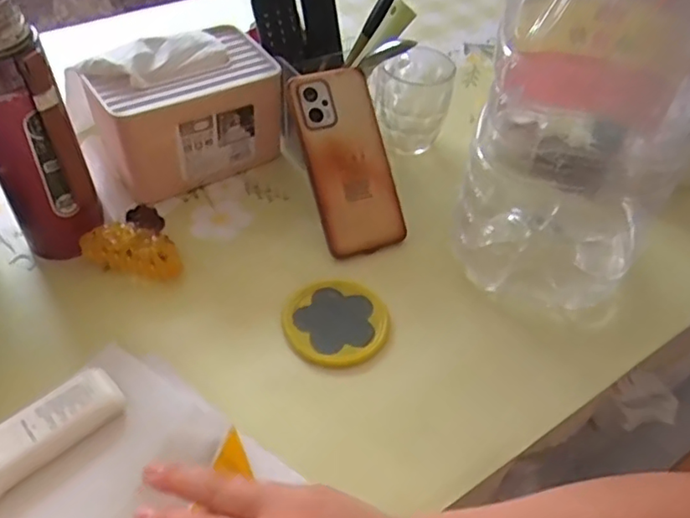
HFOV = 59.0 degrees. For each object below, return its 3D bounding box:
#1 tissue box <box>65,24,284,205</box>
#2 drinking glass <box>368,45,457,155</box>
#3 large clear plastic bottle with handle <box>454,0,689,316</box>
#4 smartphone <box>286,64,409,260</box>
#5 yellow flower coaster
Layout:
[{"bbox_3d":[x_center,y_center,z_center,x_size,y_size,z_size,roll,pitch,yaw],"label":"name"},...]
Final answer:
[{"bbox_3d":[-0.160,-0.144,0.604,0.177,0.108,0.115,-25,53,-25],"label":"tissue box"},{"bbox_3d":[0.070,-0.170,0.646,0.078,0.083,0.092,9,47,4],"label":"drinking glass"},{"bbox_3d":[0.192,-0.111,0.466,0.161,0.285,0.186,22,49,16],"label":"large clear plastic bottle with handle"},{"bbox_3d":[0.004,-0.089,0.556,0.076,0.014,0.167,-16,92,-18],"label":"smartphone"},{"bbox_3d":[-0.006,0.050,0.497,0.083,0.008,0.078,2,47,-2],"label":"yellow flower coaster"}]

